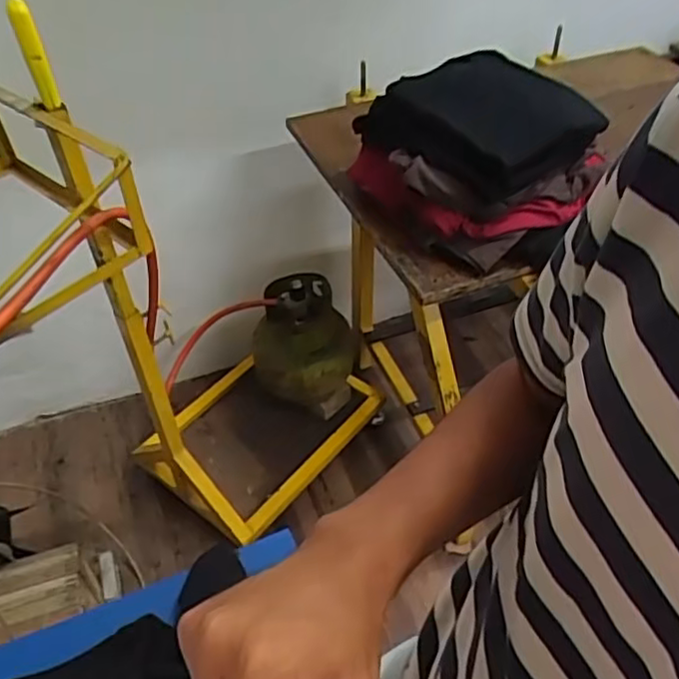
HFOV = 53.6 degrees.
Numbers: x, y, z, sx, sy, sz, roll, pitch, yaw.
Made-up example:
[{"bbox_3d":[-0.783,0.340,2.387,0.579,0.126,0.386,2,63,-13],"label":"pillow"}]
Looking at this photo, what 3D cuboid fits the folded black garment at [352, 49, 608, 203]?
[{"bbox_3d":[0.207,-0.350,1.051,0.246,0.106,0.286,-29,52,-24],"label":"folded black garment"}]

